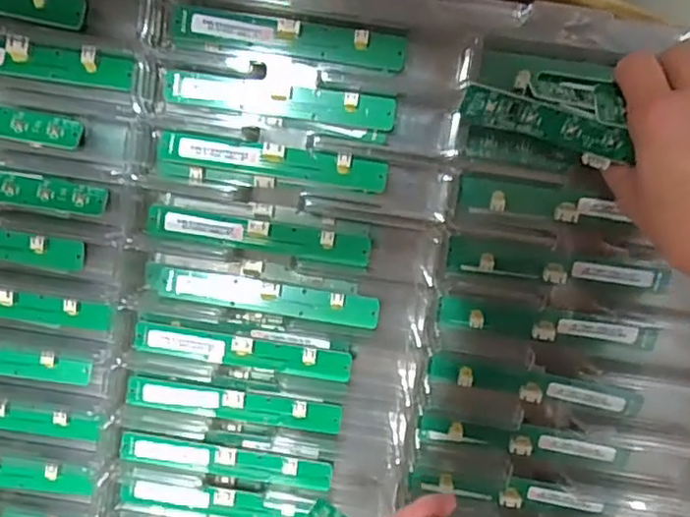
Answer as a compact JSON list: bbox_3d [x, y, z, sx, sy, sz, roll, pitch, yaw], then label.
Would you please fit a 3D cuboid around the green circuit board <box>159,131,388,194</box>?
[{"bbox_3d":[-0.044,-0.059,0.390,0.139,0.007,0.022,8,114,1],"label":"green circuit board"}]

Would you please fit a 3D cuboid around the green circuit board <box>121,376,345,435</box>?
[{"bbox_3d":[-0.072,0.097,0.413,0.138,0.011,0.020,7,96,-1],"label":"green circuit board"}]

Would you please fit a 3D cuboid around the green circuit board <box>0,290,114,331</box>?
[{"bbox_3d":[-0.220,0.030,0.408,0.140,0.010,0.020,7,96,-1],"label":"green circuit board"}]

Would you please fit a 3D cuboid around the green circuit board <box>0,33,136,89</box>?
[{"bbox_3d":[-0.197,-0.122,0.386,0.134,0.008,0.022,6,96,-1],"label":"green circuit board"}]

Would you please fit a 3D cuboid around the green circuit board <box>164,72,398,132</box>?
[{"bbox_3d":[-0.039,-0.097,0.387,0.139,0.006,0.019,10,111,3],"label":"green circuit board"}]

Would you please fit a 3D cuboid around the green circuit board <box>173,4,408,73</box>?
[{"bbox_3d":[-0.033,-0.131,0.381,0.137,0.008,0.023,8,105,3],"label":"green circuit board"}]

